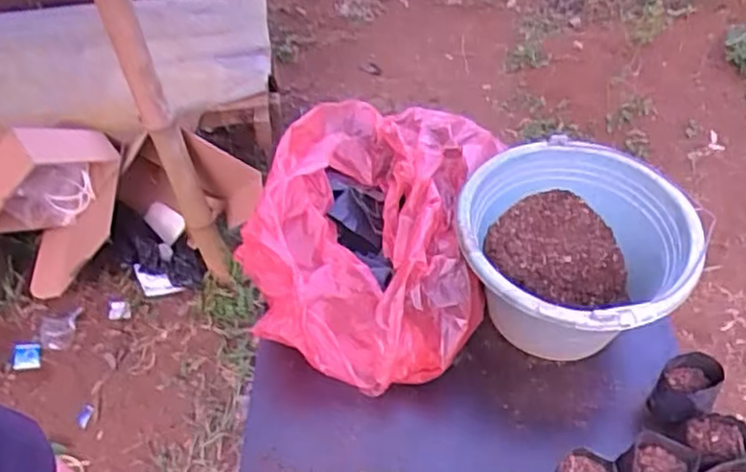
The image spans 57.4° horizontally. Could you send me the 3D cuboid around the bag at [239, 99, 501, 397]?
[{"bbox_3d":[0.002,-0.020,0.808,0.248,0.120,0.376,10,52,9],"label":"bag"}]

